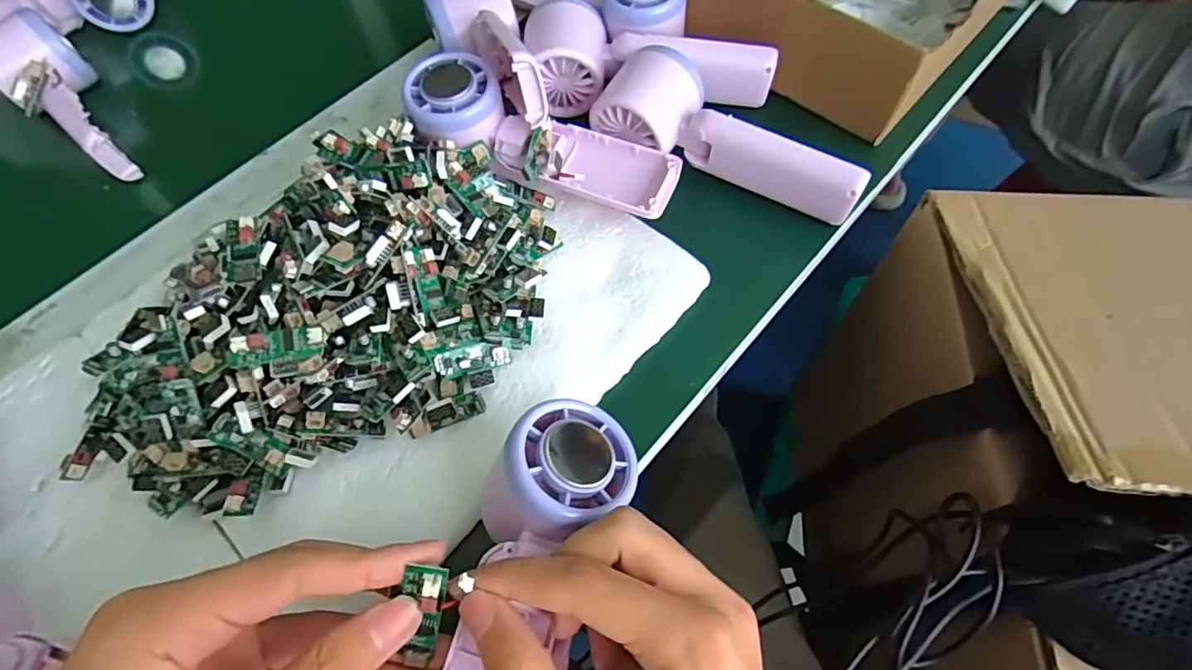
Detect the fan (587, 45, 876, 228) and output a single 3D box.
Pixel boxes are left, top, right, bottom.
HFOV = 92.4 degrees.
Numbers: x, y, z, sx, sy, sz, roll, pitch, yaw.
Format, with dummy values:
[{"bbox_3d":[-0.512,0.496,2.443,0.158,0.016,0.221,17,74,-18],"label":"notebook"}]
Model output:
[{"bbox_3d":[0.076,-0.111,0.345,0.162,0.051,0.060,35,70,18],"label":"fan"}]

